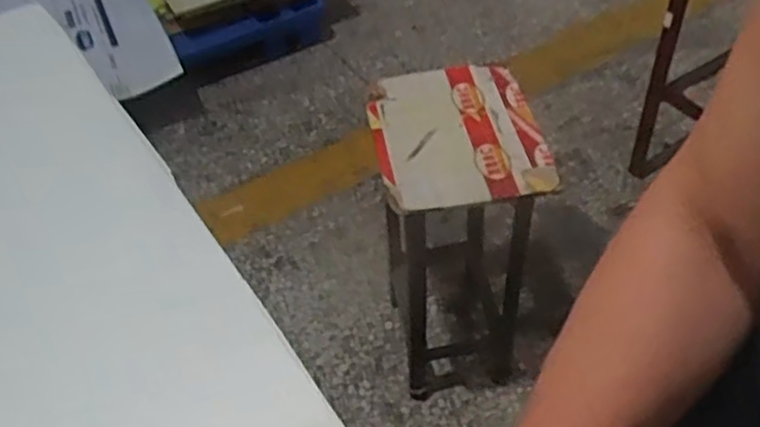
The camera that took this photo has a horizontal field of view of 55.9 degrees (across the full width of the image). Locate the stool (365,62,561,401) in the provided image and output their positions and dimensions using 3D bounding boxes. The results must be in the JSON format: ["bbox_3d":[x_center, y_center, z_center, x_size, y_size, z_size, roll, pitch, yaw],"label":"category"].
[{"bbox_3d":[0.112,0.083,1.208,0.257,0.562,0.324,-8,47,-3],"label":"stool"}]

